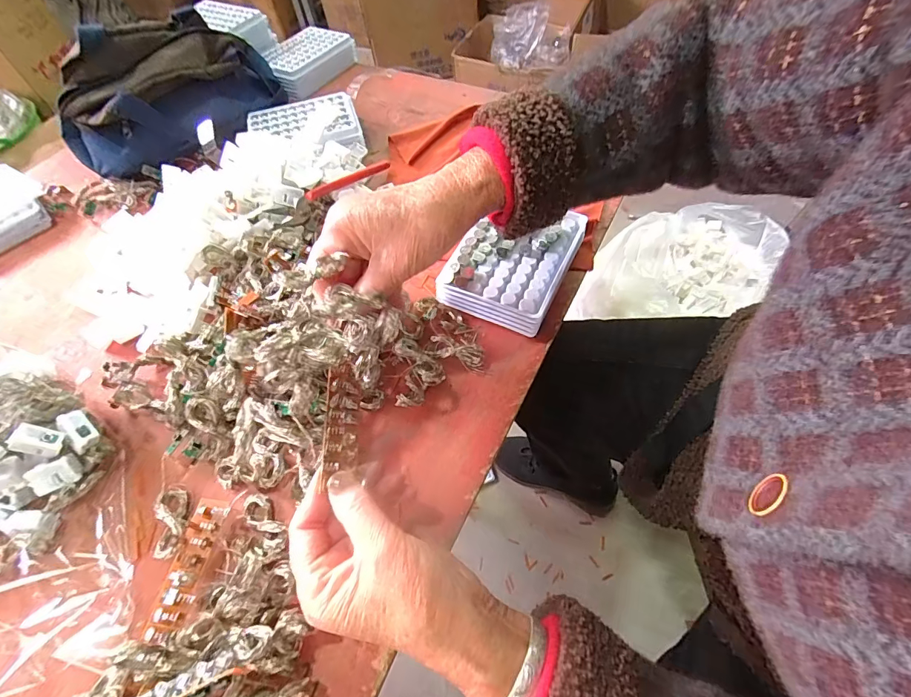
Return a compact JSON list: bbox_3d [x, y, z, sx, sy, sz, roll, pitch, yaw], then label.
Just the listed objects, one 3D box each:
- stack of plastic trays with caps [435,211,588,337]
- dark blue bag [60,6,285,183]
[{"bbox_3d":[0.053,-0.079,0.383,0.093,0.032,0.128,21,63,16],"label":"stack of plastic trays with caps"},{"bbox_3d":[-0.324,-0.302,0.491,0.129,0.107,0.245,34,68,22],"label":"dark blue bag"}]

